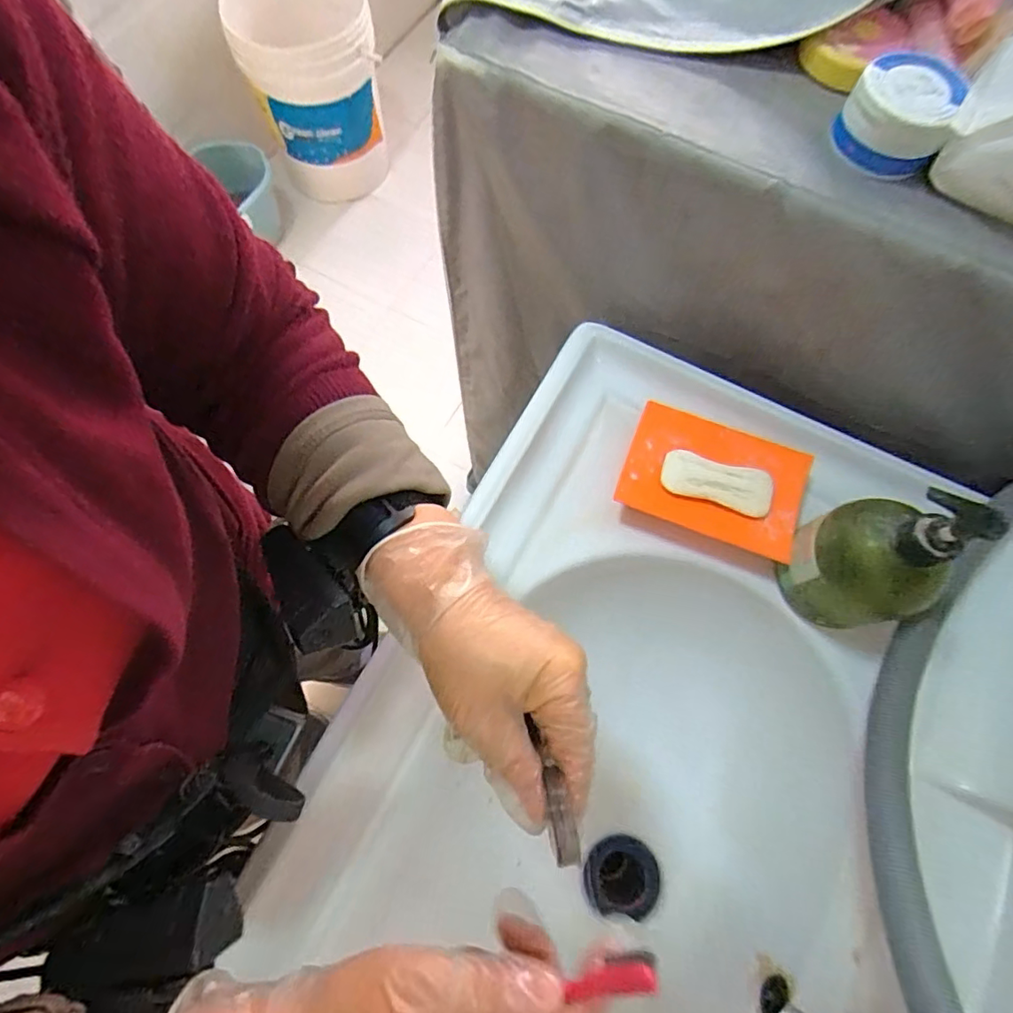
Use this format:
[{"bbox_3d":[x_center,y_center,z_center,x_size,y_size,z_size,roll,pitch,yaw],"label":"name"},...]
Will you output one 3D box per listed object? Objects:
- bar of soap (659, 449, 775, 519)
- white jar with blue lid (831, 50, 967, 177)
[{"bbox_3d":[0.167,-0.019,0.439,0.086,0.013,0.035,18,72,6],"label":"bar of soap"},{"bbox_3d":[0.257,-0.258,0.363,0.066,0.039,0.065,30,73,9],"label":"white jar with blue lid"}]

